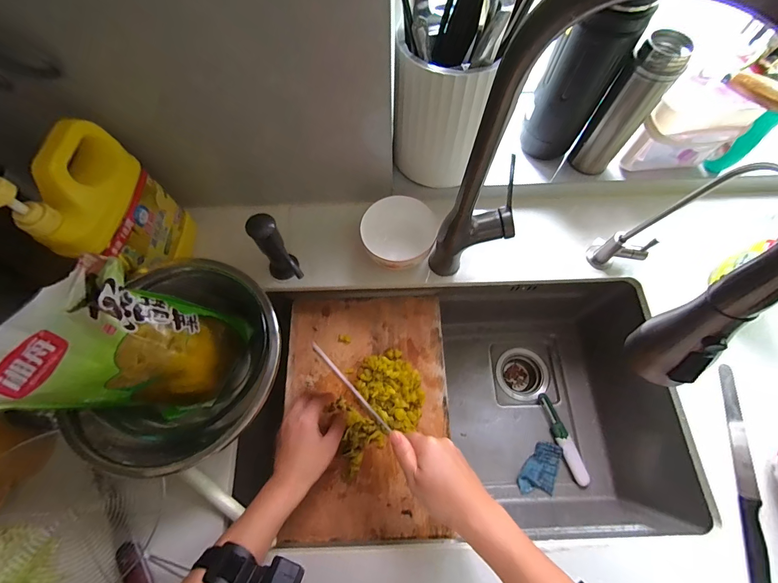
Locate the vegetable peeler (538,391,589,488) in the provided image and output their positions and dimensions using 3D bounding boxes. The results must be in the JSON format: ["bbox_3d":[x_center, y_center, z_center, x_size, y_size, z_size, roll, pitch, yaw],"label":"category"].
[{"bbox_3d":[0.321,0.272,0.629,0.025,0.015,0.159,-18,69,-7],"label":"vegetable peeler"}]

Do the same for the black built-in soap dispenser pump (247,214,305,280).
[{"bbox_3d":[-0.163,-0.053,0.492,0.042,0.132,0.047,-33,72,-12],"label":"black built-in soap dispenser pump"}]

